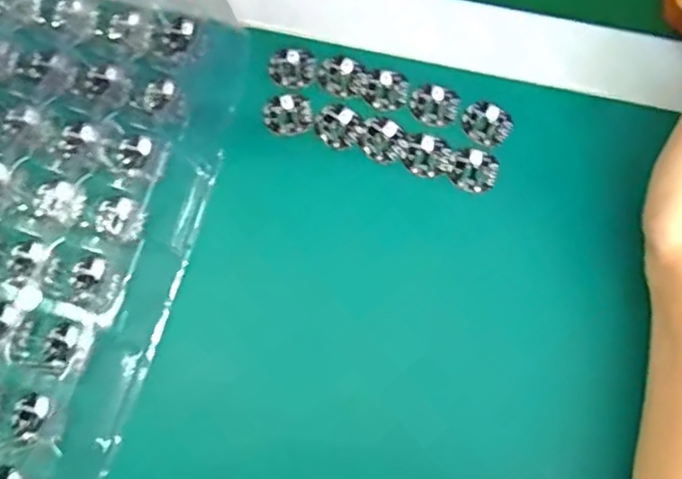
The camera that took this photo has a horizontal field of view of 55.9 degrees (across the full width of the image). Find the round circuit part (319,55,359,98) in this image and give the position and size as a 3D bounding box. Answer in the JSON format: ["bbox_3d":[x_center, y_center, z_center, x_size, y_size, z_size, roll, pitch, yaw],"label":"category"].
[{"bbox_3d":[-0.001,-0.084,0.327,0.019,0.004,0.023,-8,71,-2],"label":"round circuit part"}]

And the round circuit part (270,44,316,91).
[{"bbox_3d":[-0.025,-0.090,0.329,0.023,0.004,0.025,-2,73,-1],"label":"round circuit part"}]

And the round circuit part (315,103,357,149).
[{"bbox_3d":[-0.002,-0.057,0.321,0.020,0.004,0.023,-2,71,1],"label":"round circuit part"}]

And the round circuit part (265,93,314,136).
[{"bbox_3d":[-0.027,-0.063,0.323,0.024,0.004,0.023,0,73,-1],"label":"round circuit part"}]

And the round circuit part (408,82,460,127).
[{"bbox_3d":[0.047,-0.069,0.322,0.024,0.004,0.022,11,73,3],"label":"round circuit part"}]

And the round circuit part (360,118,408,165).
[{"bbox_3d":[0.020,-0.049,0.319,0.020,0.004,0.024,-26,75,-8],"label":"round circuit part"}]

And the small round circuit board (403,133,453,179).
[{"bbox_3d":[0.043,-0.042,0.315,0.022,0.004,0.022,0,73,-1],"label":"small round circuit board"}]

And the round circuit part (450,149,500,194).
[{"bbox_3d":[0.066,-0.034,0.312,0.021,0.004,0.022,21,74,6],"label":"round circuit part"}]

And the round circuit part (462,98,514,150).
[{"bbox_3d":[0.073,-0.059,0.319,0.024,0.004,0.024,-37,77,-11],"label":"round circuit part"}]

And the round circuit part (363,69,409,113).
[{"bbox_3d":[0.023,-0.076,0.325,0.022,0.004,0.022,0,73,-1],"label":"round circuit part"}]

